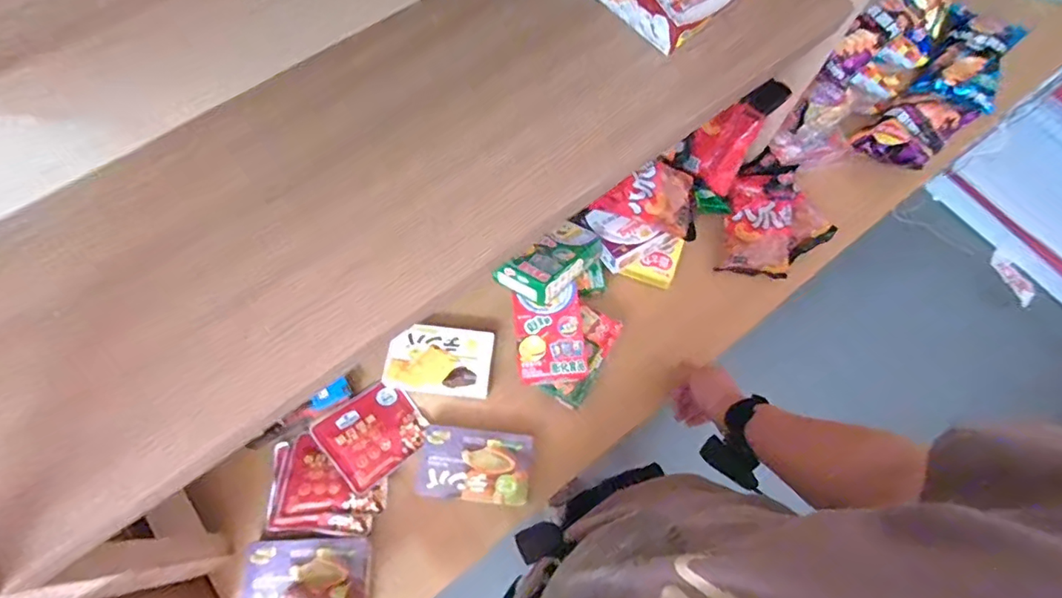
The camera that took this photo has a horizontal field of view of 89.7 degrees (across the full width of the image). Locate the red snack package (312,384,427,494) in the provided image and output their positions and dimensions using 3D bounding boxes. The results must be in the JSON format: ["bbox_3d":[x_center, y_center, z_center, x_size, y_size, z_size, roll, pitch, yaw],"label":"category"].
[{"bbox_3d":[-0.213,0.180,0.727,0.112,0.013,0.128,45,56,15],"label":"red snack package"}]

